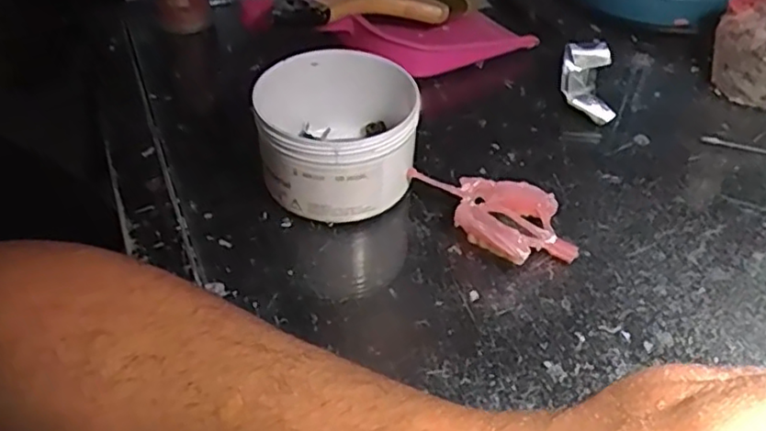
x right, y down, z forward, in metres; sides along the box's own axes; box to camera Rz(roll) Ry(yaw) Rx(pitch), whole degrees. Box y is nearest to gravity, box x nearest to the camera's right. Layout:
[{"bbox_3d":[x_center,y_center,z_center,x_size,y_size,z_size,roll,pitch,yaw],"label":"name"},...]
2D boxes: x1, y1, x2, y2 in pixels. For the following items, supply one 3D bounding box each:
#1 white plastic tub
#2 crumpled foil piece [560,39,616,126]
[{"bbox_3d":[-0.027,-0.044,0.381,0.085,0.062,0.087,0,44,0],"label":"white plastic tub"},{"bbox_3d":[0.147,-0.096,0.470,0.033,0.027,0.071,5,45,4],"label":"crumpled foil piece"}]

